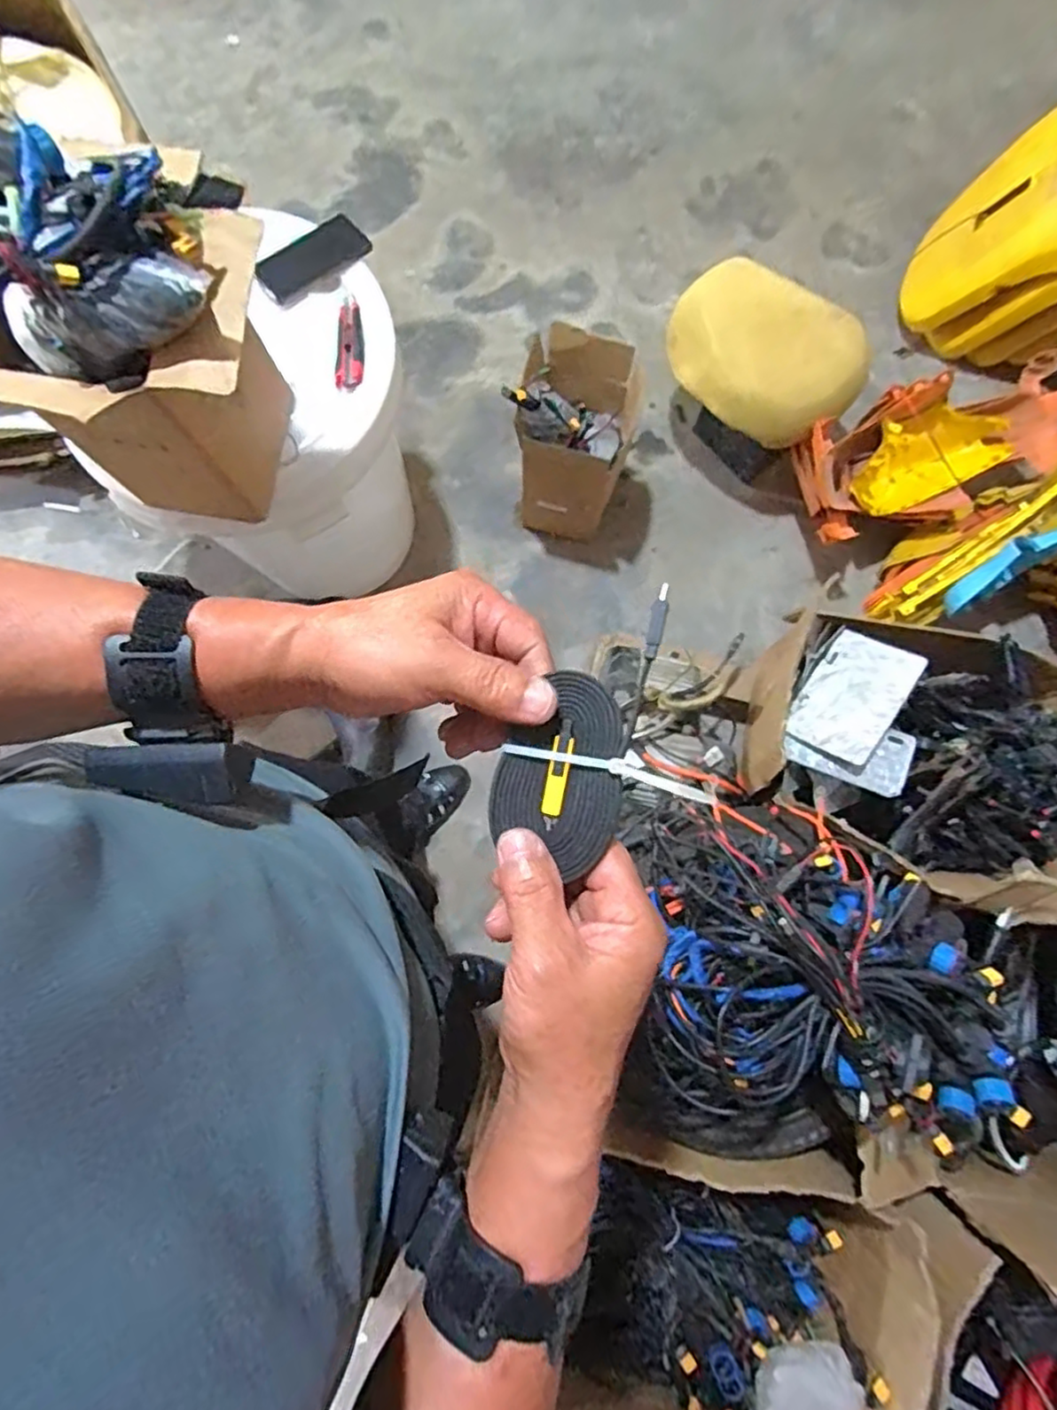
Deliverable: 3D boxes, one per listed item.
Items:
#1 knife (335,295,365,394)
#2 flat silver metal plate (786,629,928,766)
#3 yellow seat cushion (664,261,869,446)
[{"bbox_3d":[-0.243,-0.504,0.931,0.041,0.017,0.144,2,79,1],"label":"knife"},{"bbox_3d":[0.461,-0.015,0.952,0.121,0.012,0.193,31,76,33],"label":"flat silver metal plate"},{"bbox_3d":[0.430,-0.637,1.234,0.357,0.100,0.241,42,108,10],"label":"yellow seat cushion"}]

